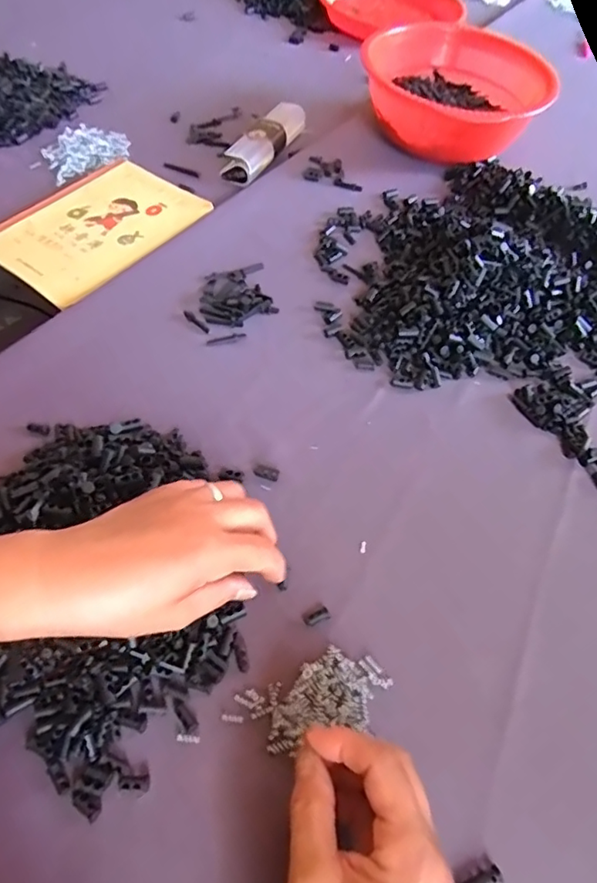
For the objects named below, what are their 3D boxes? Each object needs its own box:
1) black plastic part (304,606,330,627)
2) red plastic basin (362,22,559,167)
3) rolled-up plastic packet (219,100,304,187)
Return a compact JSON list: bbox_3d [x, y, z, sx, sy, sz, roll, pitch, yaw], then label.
[{"bbox_3d":[0.013,0.119,0.361,0.017,0.004,0.008,-22,60,-17],"label":"black plastic part"},{"bbox_3d":[0.207,-0.447,0.701,0.213,0.090,0.213,3,56,-1],"label":"red plastic basin"},{"bbox_3d":[-0.040,-0.381,0.675,0.040,0.033,0.171,23,58,13],"label":"rolled-up plastic packet"}]

